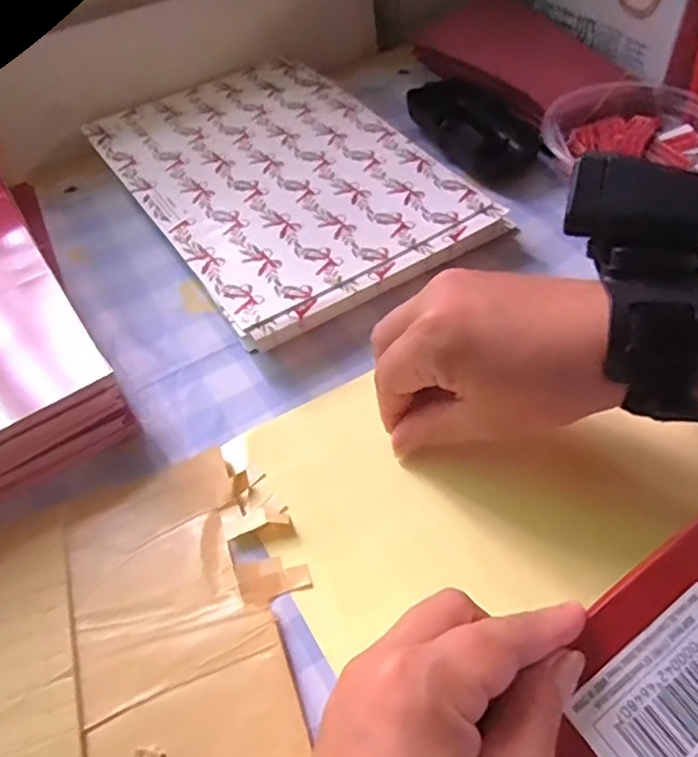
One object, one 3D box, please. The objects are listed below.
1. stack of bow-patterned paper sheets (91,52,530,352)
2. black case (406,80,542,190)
[{"bbox_3d":[-0.050,-0.140,0.432,0.178,0.026,0.265,-29,55,-18],"label":"stack of bow-patterned paper sheets"},{"bbox_3d":[0.086,-0.182,0.456,0.061,0.027,0.107,-34,56,-21],"label":"black case"}]

